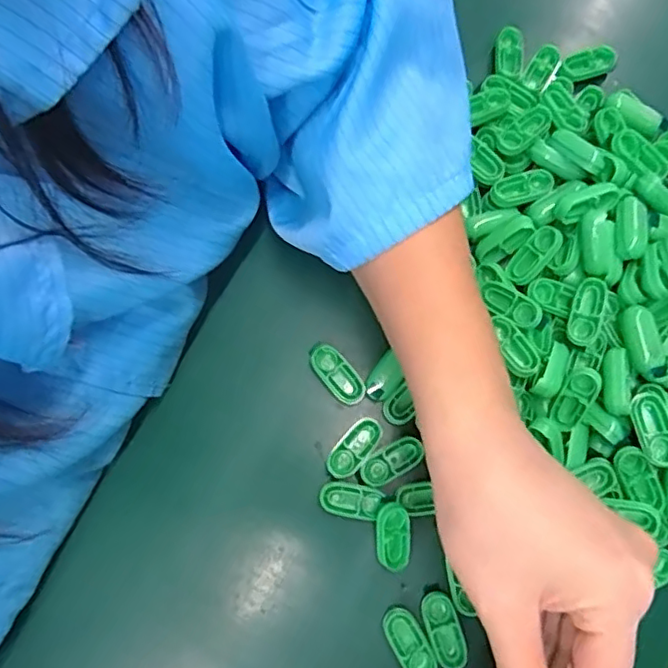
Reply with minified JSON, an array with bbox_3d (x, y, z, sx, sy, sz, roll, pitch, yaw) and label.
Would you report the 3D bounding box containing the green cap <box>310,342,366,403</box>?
[{"bbox_3d":[0.002,0.021,0.313,0.016,0.007,0.036,-40,81,-8],"label":"green cap"}]

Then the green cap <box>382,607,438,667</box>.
[{"bbox_3d":[0.036,0.148,0.284,0.015,0.005,0.035,-30,80,-7],"label":"green cap"}]

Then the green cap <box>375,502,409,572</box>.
[{"bbox_3d":[0.028,0.098,0.290,0.015,0.005,0.034,-4,100,-1],"label":"green cap"}]

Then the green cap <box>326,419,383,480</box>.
[{"bbox_3d":[0.010,0.058,0.305,0.016,0.006,0.034,38,80,7],"label":"green cap"}]

